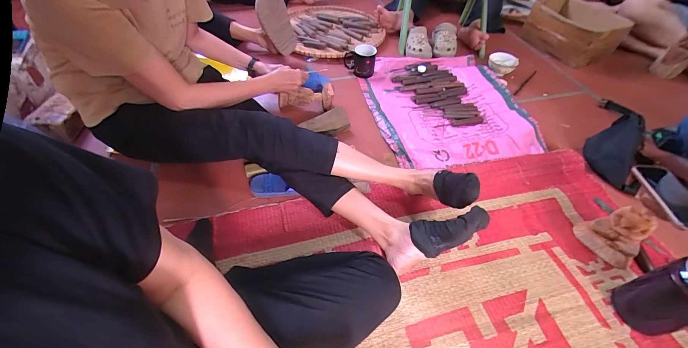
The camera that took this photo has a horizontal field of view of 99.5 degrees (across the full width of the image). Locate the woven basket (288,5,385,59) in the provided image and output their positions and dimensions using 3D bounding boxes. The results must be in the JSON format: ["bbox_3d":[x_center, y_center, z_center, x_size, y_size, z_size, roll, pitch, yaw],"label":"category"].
[{"bbox_3d":[-0.027,-0.668,1.345,0.413,0.090,0.462,-10,50,-7],"label":"woven basket"}]

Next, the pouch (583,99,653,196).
[{"bbox_3d":[0.765,-0.058,0.830,0.124,0.060,0.222,1,86,43],"label":"pouch"}]

